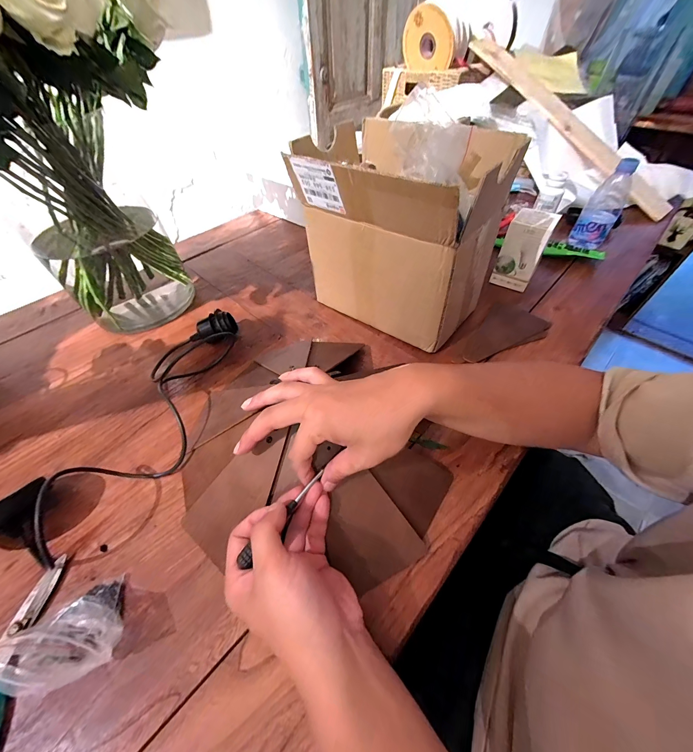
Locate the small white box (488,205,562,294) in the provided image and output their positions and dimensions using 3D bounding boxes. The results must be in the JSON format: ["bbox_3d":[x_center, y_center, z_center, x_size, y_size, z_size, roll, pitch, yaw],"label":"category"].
[{"bbox_3d":[0.323,-0.227,0.550,0.070,0.116,0.057,29,58,25],"label":"small white box"}]

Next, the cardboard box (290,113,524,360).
[{"bbox_3d":[0.074,-0.213,0.475,0.263,0.247,0.189,30,59,25],"label":"cardboard box"}]

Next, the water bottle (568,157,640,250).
[{"bbox_3d":[0.518,-0.341,0.608,0.065,0.148,0.059,30,58,23],"label":"water bottle"}]

